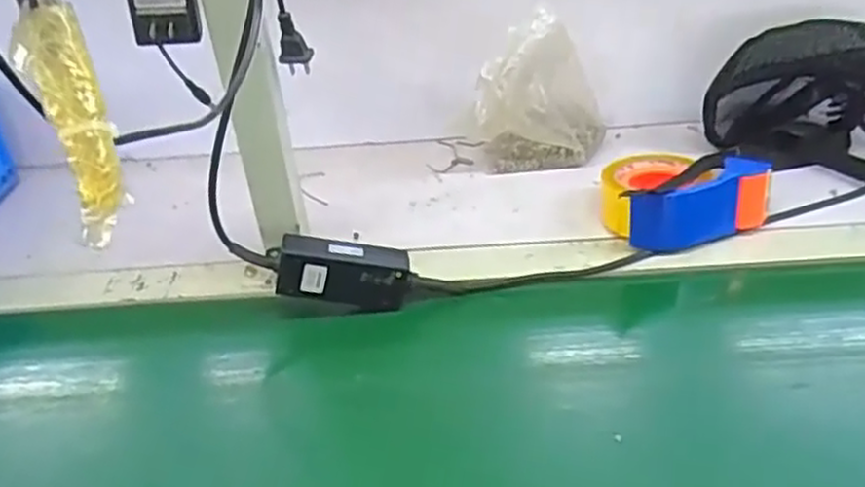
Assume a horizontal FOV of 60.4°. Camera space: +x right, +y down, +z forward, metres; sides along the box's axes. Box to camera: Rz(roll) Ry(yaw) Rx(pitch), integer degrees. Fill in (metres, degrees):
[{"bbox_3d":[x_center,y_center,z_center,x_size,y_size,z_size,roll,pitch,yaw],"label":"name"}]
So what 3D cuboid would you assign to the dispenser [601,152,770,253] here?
[{"bbox_3d":[0.245,-0.052,0.743,0.147,0.065,0.108,-7,35,-6],"label":"dispenser"}]

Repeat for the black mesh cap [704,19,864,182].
[{"bbox_3d":[0.435,-0.168,0.801,0.171,0.135,0.190,-24,40,-28],"label":"black mesh cap"}]

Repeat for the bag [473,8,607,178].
[{"bbox_3d":[0.122,-0.167,0.829,0.141,0.150,0.084,3,35,7],"label":"bag"}]

